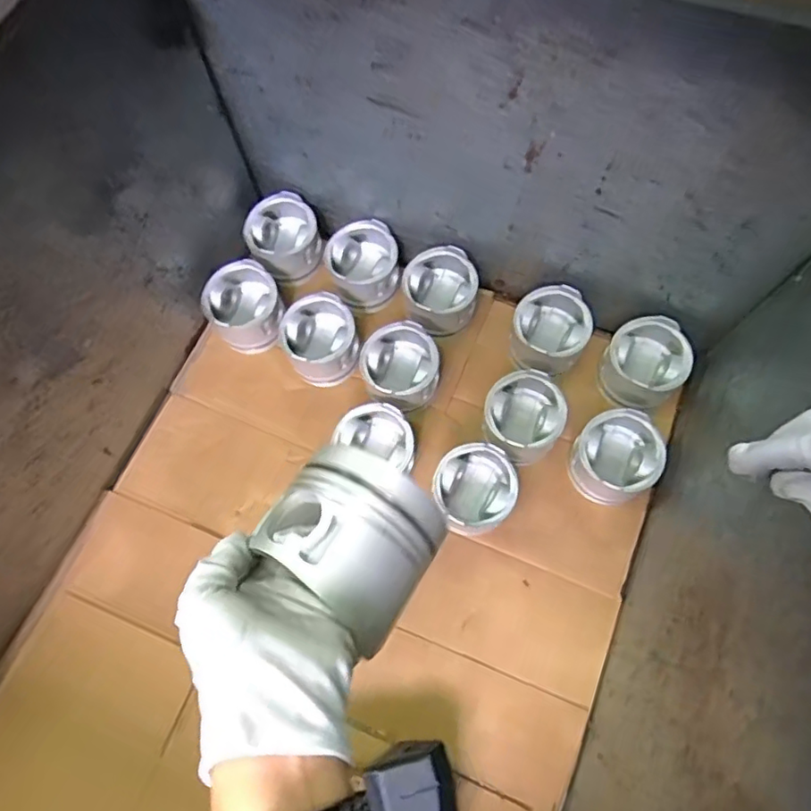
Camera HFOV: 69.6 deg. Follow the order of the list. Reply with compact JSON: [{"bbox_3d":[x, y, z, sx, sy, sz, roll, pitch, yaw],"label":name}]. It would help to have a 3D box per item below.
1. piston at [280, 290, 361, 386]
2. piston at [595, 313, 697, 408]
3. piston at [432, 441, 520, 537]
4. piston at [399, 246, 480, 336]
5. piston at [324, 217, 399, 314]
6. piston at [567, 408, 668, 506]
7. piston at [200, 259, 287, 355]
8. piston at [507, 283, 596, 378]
[{"bbox_3d":[-0.118,-0.091,0.822,0.100,0.088,0.106,-1,69,2],"label":"piston"},{"bbox_3d":[0.315,-0.054,0.772,0.100,0.075,0.109,-1,69,2],"label":"piston"},{"bbox_3d":[0.087,0.109,0.739,0.098,0.096,0.101,-1,69,2],"label":"piston"},{"bbox_3d":[0.049,-0.157,0.828,0.102,0.077,0.106,-1,69,2],"label":"piston"},{"bbox_3d":[-0.060,-0.203,0.852,0.103,0.072,0.102,-1,69,2],"label":"piston"},{"bbox_3d":[0.265,0.068,0.746,0.106,0.091,0.100,-32,71,-9],"label":"piston"},{"bbox_3d":[-0.227,-0.136,0.839,0.100,0.085,0.109,-1,69,2],"label":"piston"},{"bbox_3d":[0.199,-0.100,0.807,0.097,0.099,0.102,-1,69,2],"label":"piston"}]

